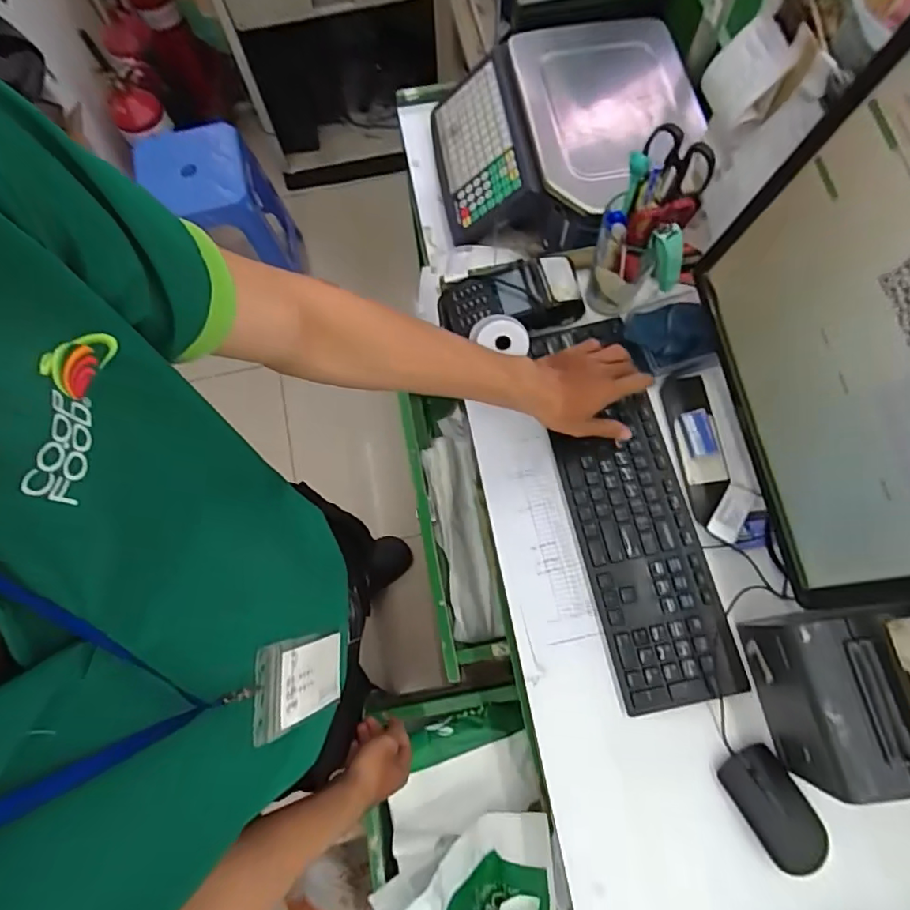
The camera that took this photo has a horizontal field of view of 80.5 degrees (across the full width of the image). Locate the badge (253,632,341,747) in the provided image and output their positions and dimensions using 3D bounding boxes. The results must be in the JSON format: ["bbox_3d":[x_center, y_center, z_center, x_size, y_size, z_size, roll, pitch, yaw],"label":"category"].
[{"bbox_3d":[-0.118,0.176,0.417,0.004,0.115,0.064,-4,78,18],"label":"badge"}]

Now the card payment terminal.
[{"bbox_3d":[0.067,-0.192,0.663,0.171,0.049,0.081,-6,73,0],"label":"card payment terminal"}]

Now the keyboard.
[{"bbox_3d":[0.194,0.046,0.602,0.127,0.027,0.433,-10,73,-2],"label":"keyboard"}]

